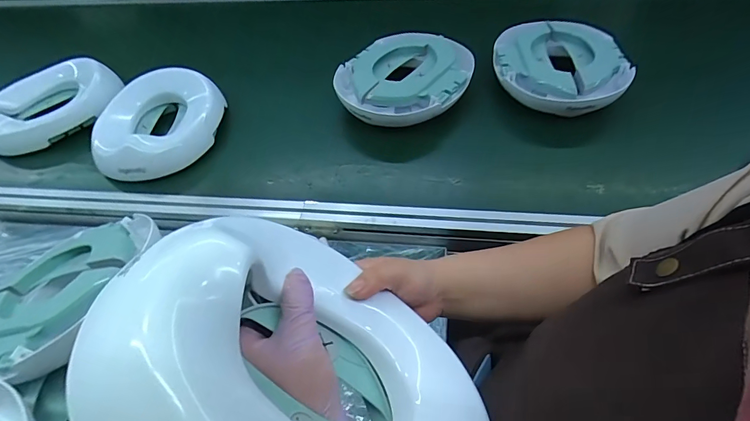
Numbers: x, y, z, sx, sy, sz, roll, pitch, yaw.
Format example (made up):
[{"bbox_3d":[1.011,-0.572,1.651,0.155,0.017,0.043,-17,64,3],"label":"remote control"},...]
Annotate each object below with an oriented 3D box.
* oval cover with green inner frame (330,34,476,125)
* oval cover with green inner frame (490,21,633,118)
[{"bbox_3d":[0.060,-0.274,0.820,0.284,0.081,0.220,-13,47,-1],"label":"oval cover with green inner frame"},{"bbox_3d":[0.364,-0.288,0.788,0.253,0.084,0.221,12,52,21],"label":"oval cover with green inner frame"}]

